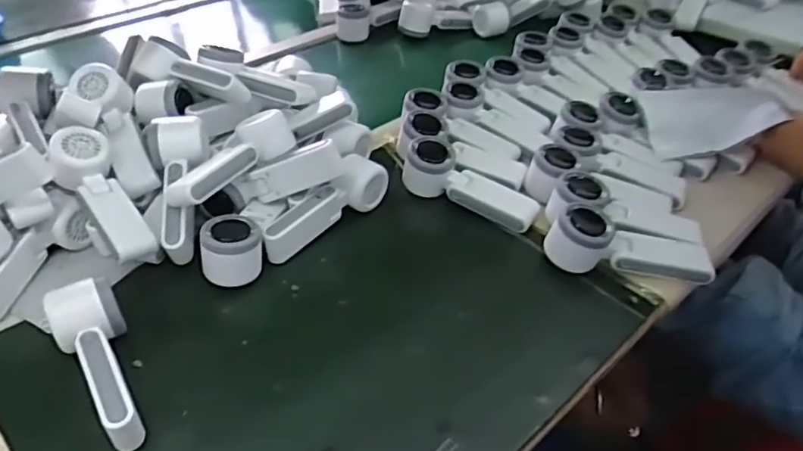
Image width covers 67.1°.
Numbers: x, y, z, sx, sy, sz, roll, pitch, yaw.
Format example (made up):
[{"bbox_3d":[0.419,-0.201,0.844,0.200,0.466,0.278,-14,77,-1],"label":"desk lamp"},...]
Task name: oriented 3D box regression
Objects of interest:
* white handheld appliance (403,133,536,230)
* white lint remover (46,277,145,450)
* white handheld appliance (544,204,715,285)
[{"bbox_3d":[0.082,-0.054,0.705,0.166,0.054,0.061,21,46,21],"label":"white handheld appliance"},{"bbox_3d":[-0.252,0.114,0.504,0.055,0.052,0.153,-21,46,-23],"label":"white lint remover"},{"bbox_3d":[0.233,0.022,0.620,0.162,0.053,0.050,10,43,10],"label":"white handheld appliance"}]

